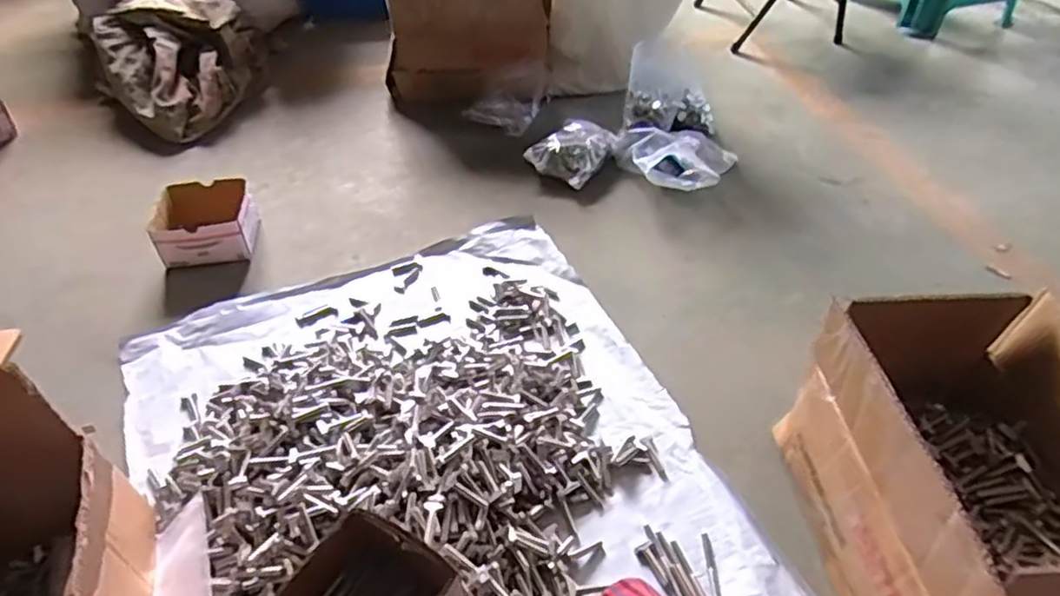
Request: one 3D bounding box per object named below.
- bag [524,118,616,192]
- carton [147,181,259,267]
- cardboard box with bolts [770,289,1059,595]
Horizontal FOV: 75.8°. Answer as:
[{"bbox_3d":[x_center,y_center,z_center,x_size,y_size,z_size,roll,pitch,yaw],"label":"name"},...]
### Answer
[{"bbox_3d":[0.093,-0.296,1.397,0.138,0.064,0.172,29,51,27],"label":"bag"},{"bbox_3d":[-0.580,-0.131,1.221,0.159,0.087,0.144,-5,44,-4],"label":"carton"},{"bbox_3d":[0.460,0.186,0.705,0.262,0.230,0.377,-3,44,-2],"label":"cardboard box with bolts"}]

